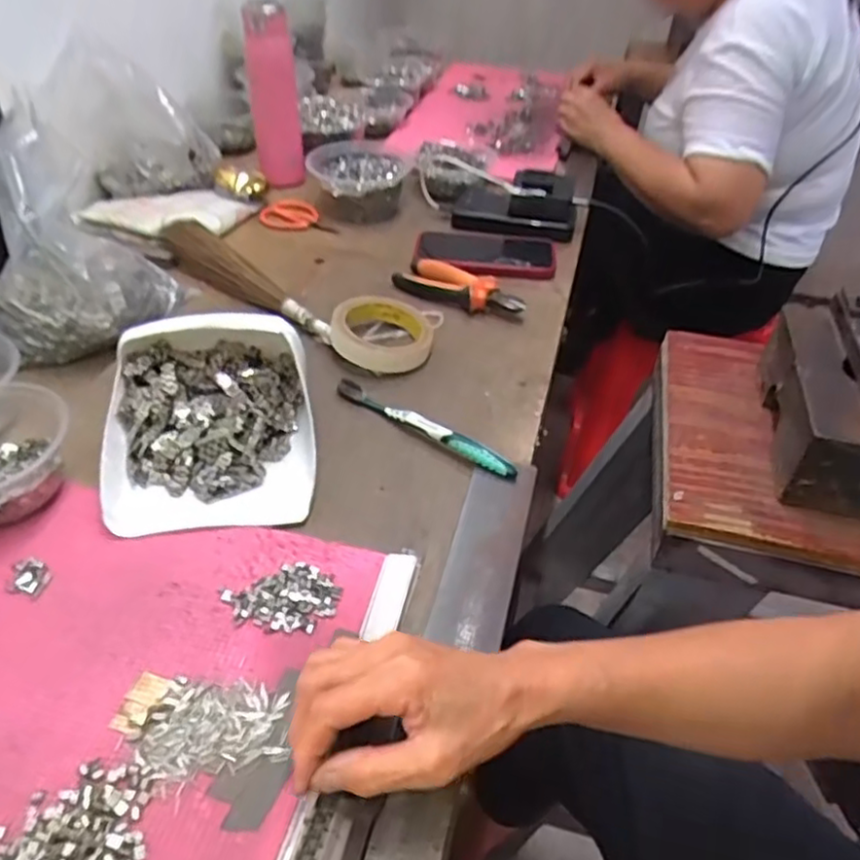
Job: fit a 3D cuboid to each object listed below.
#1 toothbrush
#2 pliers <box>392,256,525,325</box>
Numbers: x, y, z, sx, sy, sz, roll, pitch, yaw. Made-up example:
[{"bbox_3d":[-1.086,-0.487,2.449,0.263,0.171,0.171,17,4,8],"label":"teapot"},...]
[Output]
[{"bbox_3d":[-0.006,-0.006,0.580,0.182,0.020,0.015,28,48,23],"label":"toothbrush"},{"bbox_3d":[0.034,-0.153,0.748,0.146,0.028,0.052,23,46,19],"label":"pliers"}]

